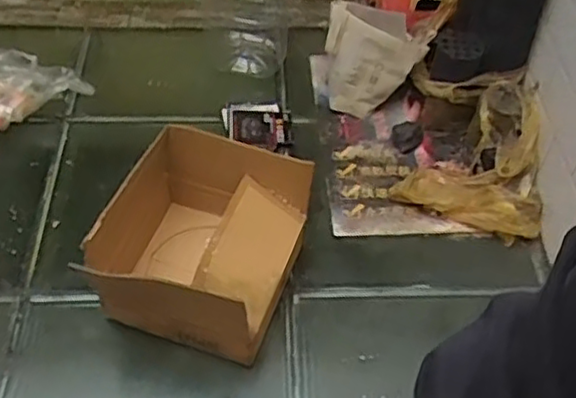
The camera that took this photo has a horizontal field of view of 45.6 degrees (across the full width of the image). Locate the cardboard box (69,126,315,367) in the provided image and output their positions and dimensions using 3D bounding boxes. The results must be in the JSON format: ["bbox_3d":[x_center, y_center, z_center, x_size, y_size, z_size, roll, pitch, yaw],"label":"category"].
[{"bbox_3d":[-0.242,0.125,1.708,0.482,0.320,0.484,15,50,9],"label":"cardboard box"}]

